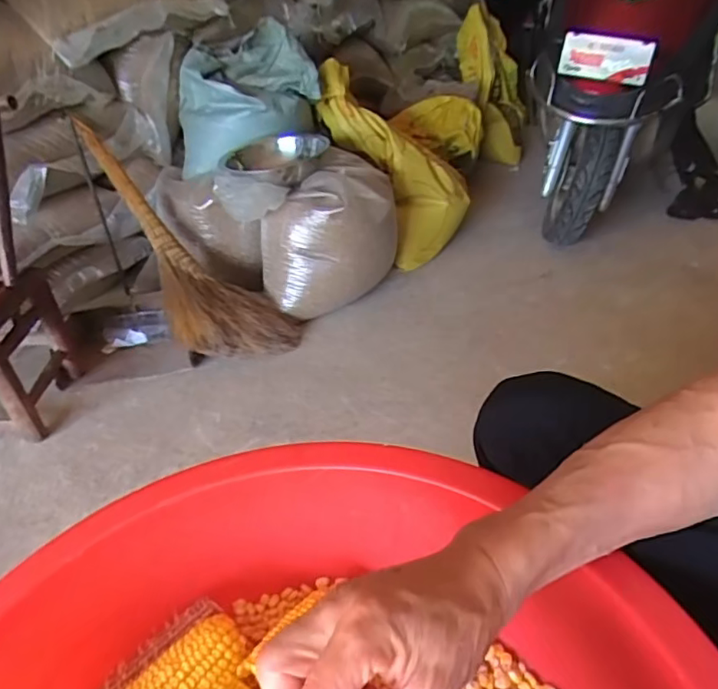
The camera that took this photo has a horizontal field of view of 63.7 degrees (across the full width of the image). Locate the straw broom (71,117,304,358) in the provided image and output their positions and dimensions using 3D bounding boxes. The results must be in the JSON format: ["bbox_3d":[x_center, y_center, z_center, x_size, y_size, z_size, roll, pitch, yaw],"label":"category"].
[{"bbox_3d":[-0.463,-0.240,1.465,0.731,0.112,0.269,48,51,4],"label":"straw broom"}]

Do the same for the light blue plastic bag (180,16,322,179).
[{"bbox_3d":[-0.315,-0.693,1.628,0.409,0.333,0.223,-12,34,-14],"label":"light blue plastic bag"}]

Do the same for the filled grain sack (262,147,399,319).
[{"bbox_3d":[-0.077,-0.312,1.593,0.352,0.336,0.315,-2,33,2],"label":"filled grain sack"}]

